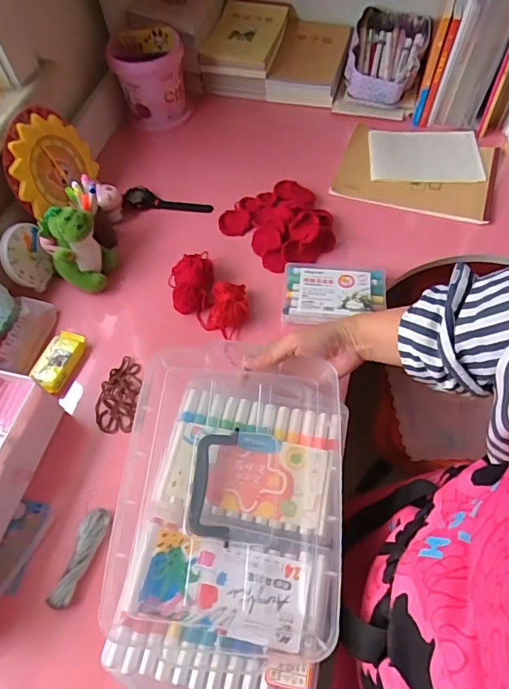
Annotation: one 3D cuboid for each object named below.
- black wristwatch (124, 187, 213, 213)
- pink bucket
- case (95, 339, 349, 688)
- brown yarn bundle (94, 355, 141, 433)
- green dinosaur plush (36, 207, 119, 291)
[{"bbox_3d":[-0.148,-0.247,0.821,0.151,0.017,0.044,5,58,4],"label":"black wristwatch"},{"bbox_3d":[-0.203,-0.522,0.938,0.134,0.128,0.146,0,58,1],"label":"pink bucket"},{"bbox_3d":[-0.023,0.156,0.465,0.214,0.044,0.323,7,58,5],"label":"case"},{"bbox_3d":[-0.182,0.067,0.639,0.053,0.008,0.104,3,58,3],"label":"brown yarn bundle"},{"bbox_3d":[-0.258,-0.141,0.702,0.091,0.107,0.084,-25,61,-14],"label":"green dinosaur plush"}]

